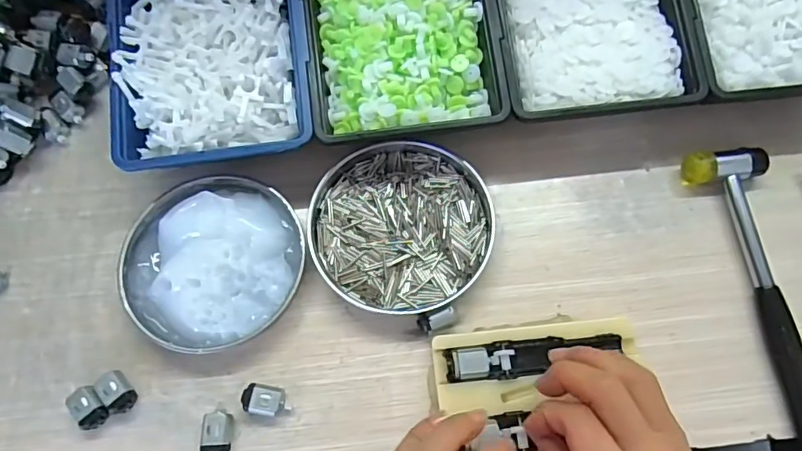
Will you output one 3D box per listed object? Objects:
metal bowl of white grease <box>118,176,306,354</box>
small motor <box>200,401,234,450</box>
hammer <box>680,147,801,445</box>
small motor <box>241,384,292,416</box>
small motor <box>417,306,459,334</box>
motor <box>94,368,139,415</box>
[{"bbox_3d":[-0.139,0.025,0.381,0.128,0.032,0.132,0,70,1],"label":"metal bowl of white grease"},{"bbox_3d":[-0.124,0.138,0.348,0.018,0.013,0.033,-4,70,-1],"label":"small motor"},{"bbox_3d":[0.271,0.054,0.371,0.057,0.033,0.236,-12,70,-3],"label":"hammer"},{"bbox_3d":[-0.092,0.120,0.353,0.031,0.016,0.019,8,71,4],"label":"small motor"},{"bbox_3d":[0.026,0.068,0.369,0.028,0.019,0.013,-17,71,-5],"label":"small motor"},{"bbox_3d":[-0.196,0.114,0.356,0.017,0.015,0.030,-34,73,-11],"label":"motor"}]

